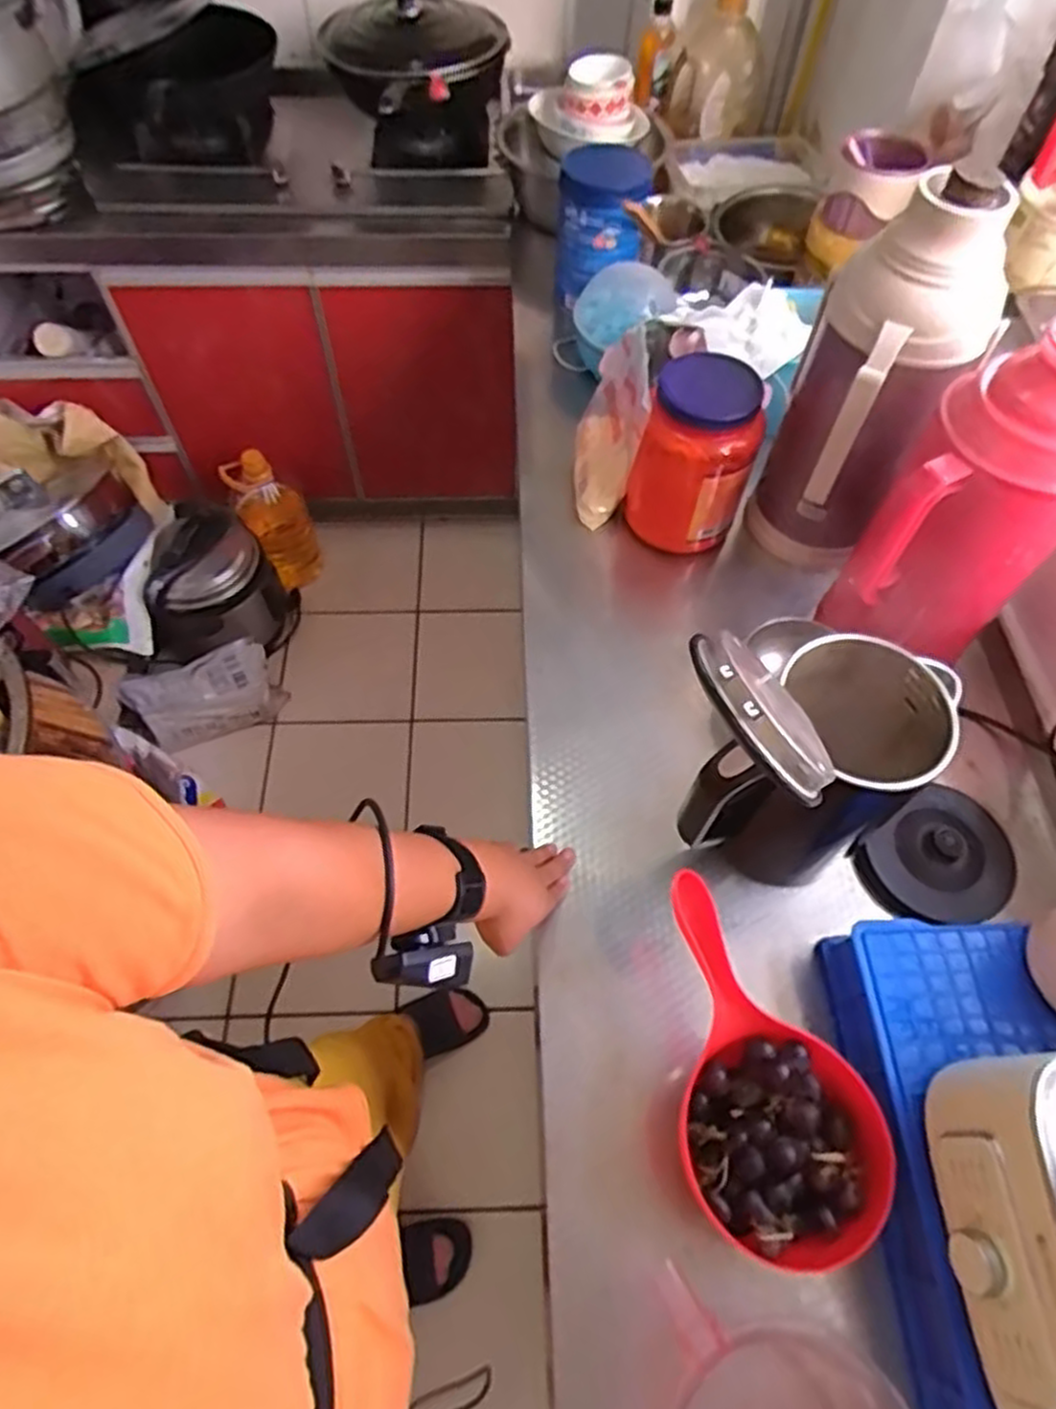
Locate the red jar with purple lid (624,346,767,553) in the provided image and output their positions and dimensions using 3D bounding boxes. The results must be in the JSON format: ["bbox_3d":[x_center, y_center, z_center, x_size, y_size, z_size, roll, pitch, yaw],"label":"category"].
[{"bbox_3d":[0.189,-0.273,0.849,0.121,0.192,0.104,22,61,12],"label":"red jar with purple lid"}]

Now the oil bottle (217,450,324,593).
[{"bbox_3d":[-0.562,-0.433,1.676,0.139,0.343,0.133,-36,66,-20],"label":"oil bottle"}]

